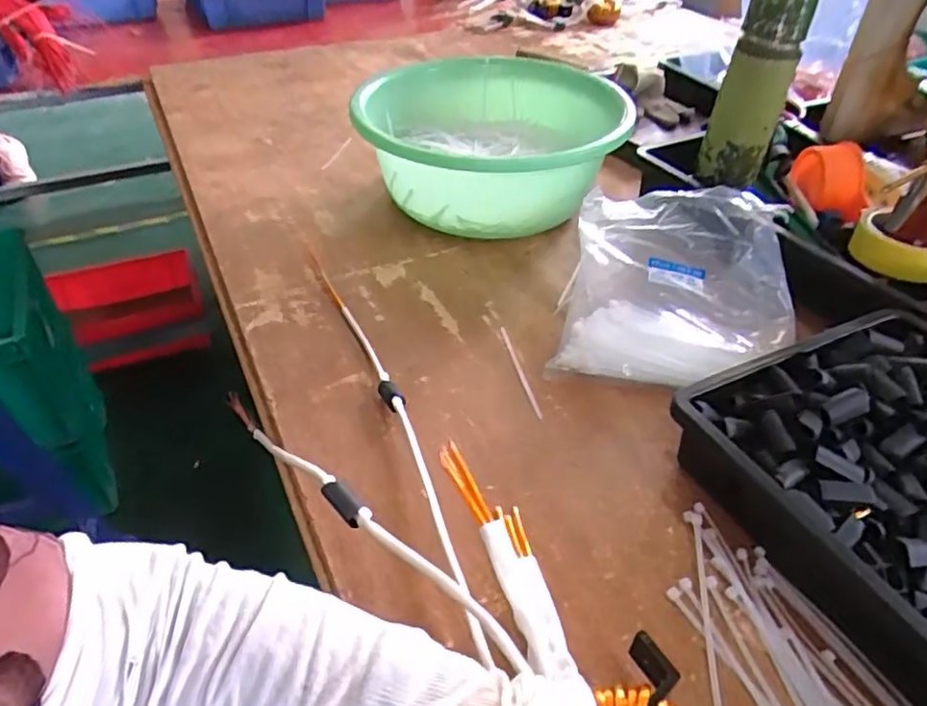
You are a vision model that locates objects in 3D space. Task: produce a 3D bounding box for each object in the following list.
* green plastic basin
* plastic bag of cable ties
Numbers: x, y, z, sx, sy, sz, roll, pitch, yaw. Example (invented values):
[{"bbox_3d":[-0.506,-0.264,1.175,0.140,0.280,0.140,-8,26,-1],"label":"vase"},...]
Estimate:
[{"bbox_3d":[0.036,-0.246,0.753,0.295,0.126,0.331,3,41,3],"label":"green plastic basin"},{"bbox_3d":[0.196,-0.064,0.576,0.191,0.080,0.218,10,41,11],"label":"plastic bag of cable ties"}]

